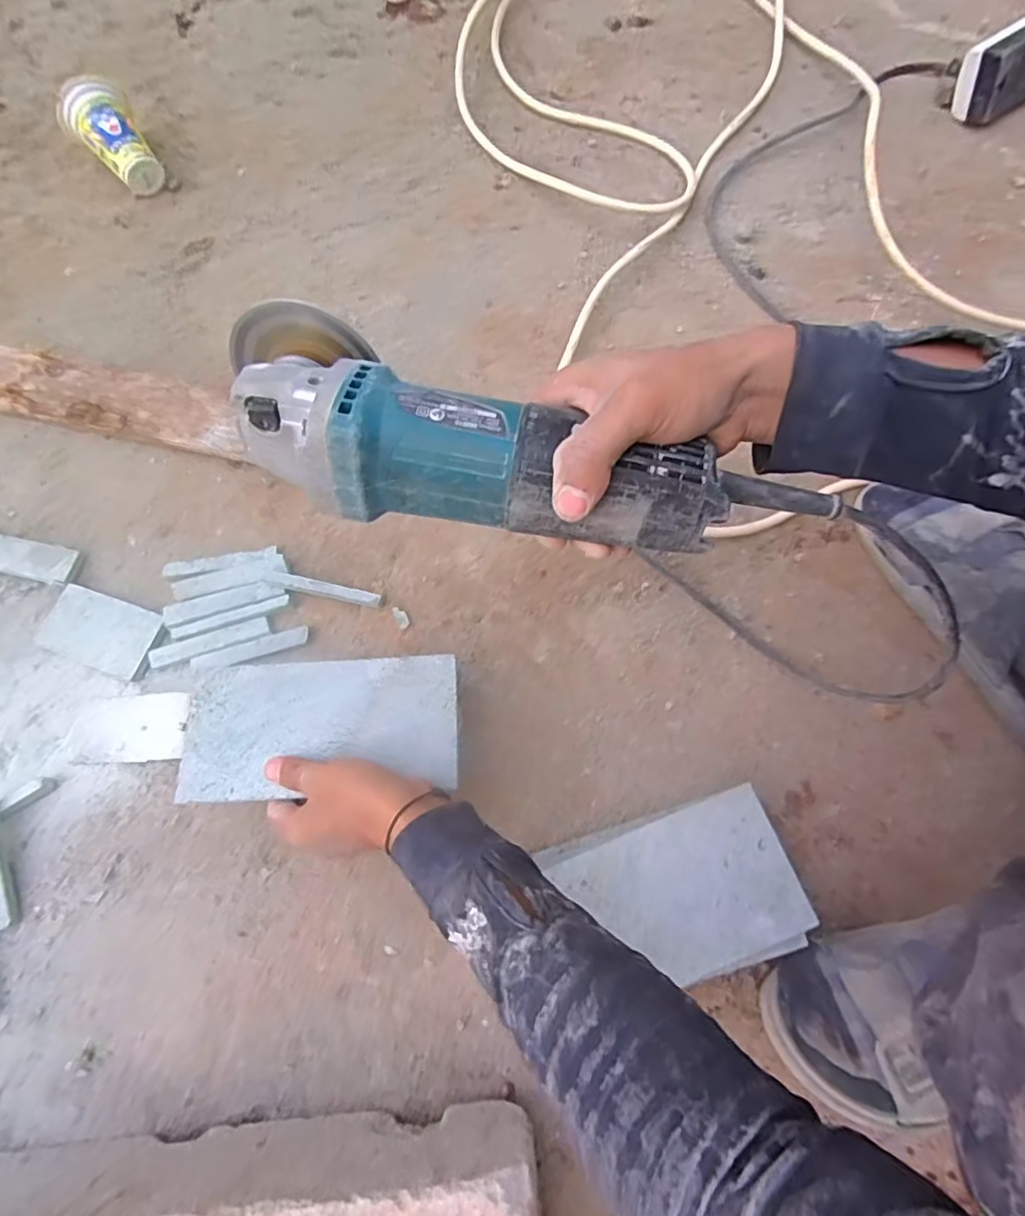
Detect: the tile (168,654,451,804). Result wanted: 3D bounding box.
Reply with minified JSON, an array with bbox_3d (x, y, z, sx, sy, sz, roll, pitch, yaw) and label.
[{"bbox_3d":[-0.140,0.085,0.442,0.197,0.014,0.096,-5,75,1],"label":"tile"}]

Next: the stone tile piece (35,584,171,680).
[{"bbox_3d":[-0.350,0.020,0.514,0.109,0.012,0.059,19,76,6],"label":"stone tile piece"}]

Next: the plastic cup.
[{"bbox_3d":[-0.422,-0.492,0.632,0.070,0.066,0.107,-31,76,-6],"label":"plastic cup"}]

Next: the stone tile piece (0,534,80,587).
[{"bbox_3d":[-0.437,-0.045,0.537,0.104,0.014,0.035,13,76,5],"label":"stone tile piece"}]

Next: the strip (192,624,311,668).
[{"bbox_3d":[-0.220,0.036,0.508,0.097,0.010,0.016,-18,75,-3],"label":"strip"}]

